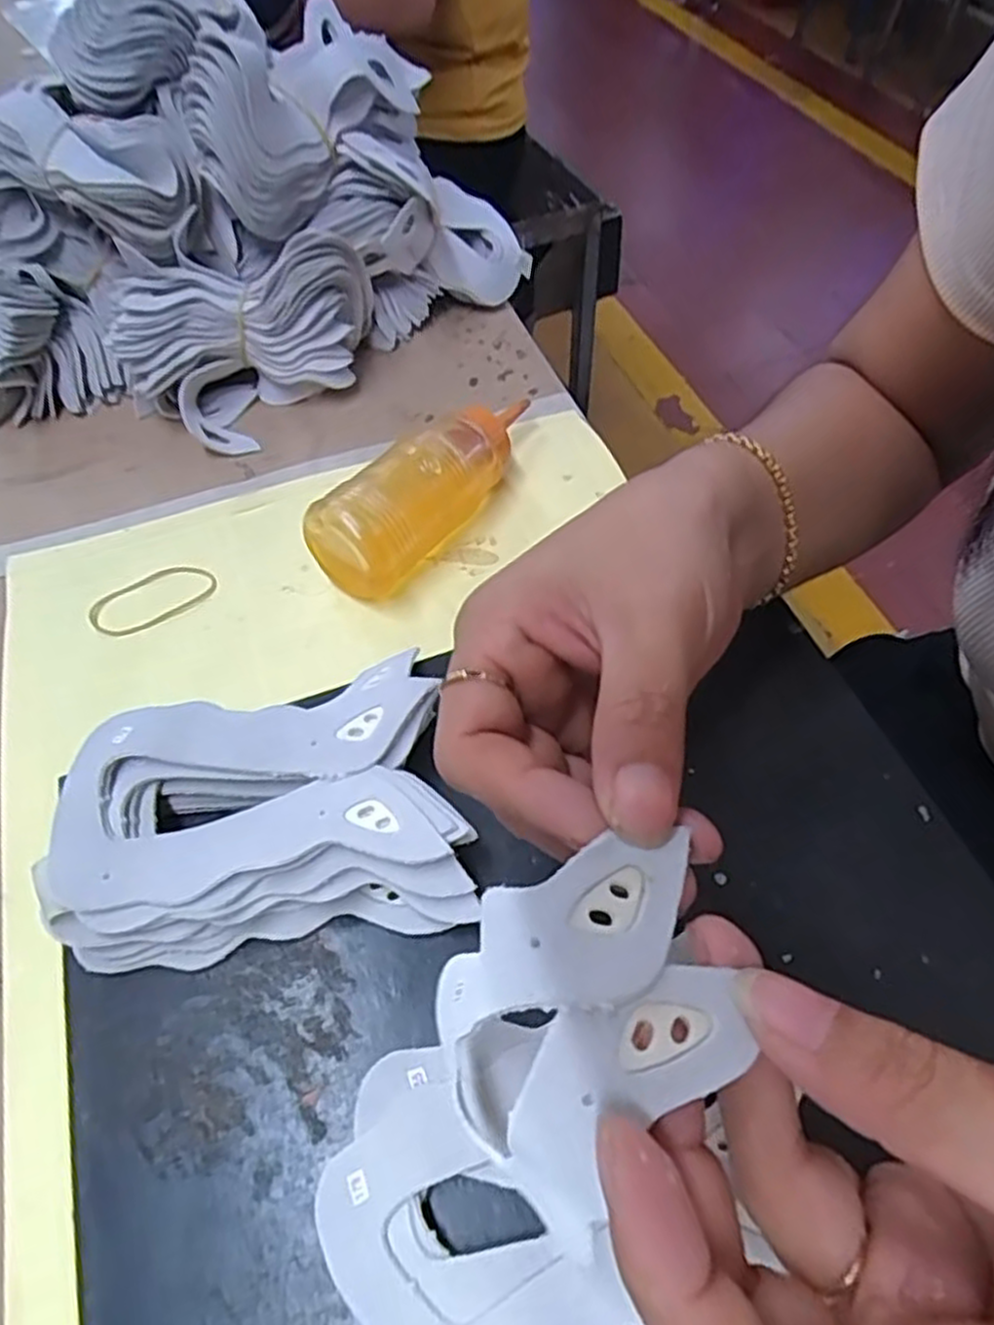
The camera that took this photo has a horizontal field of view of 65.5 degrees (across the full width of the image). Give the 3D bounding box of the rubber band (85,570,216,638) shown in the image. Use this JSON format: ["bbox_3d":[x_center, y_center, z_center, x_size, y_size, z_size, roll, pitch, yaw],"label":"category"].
[{"bbox_3d":[-0.167,-0.031,0.375,0.059,0.004,0.030,-28,63,-21],"label":"rubber band"}]

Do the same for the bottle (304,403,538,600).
[{"bbox_3d":[-0.026,-0.088,0.382,0.047,0.046,0.142,34,64,22],"label":"bottle"}]

